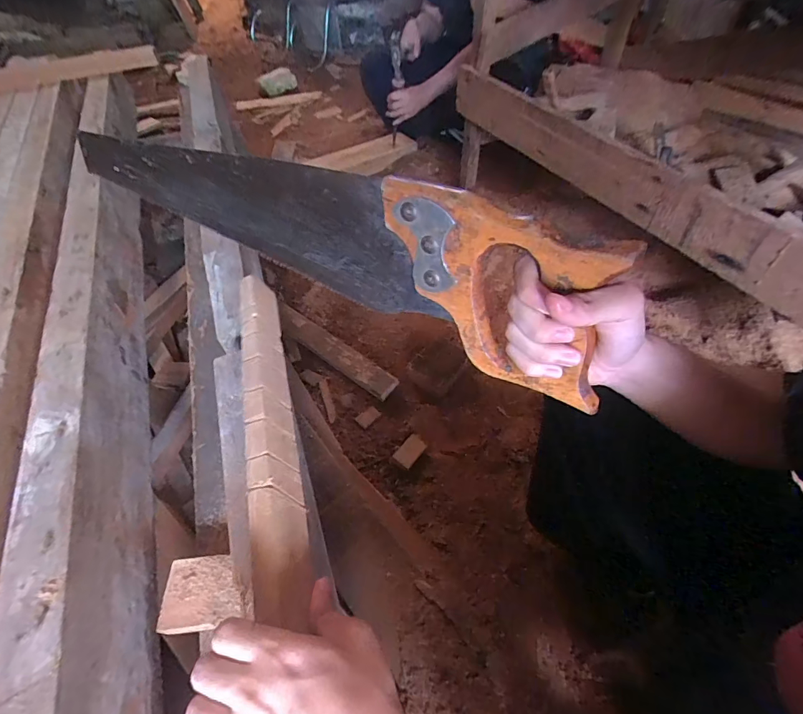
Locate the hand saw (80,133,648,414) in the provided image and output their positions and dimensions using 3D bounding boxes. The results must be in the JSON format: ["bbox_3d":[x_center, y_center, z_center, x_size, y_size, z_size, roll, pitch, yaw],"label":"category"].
[{"bbox_3d":[-0.086,-0.107,0.345,0.502,0.113,0.038,23,56,21],"label":"hand saw"}]

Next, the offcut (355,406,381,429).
[{"bbox_3d":[-0.067,0.122,0.834,0.046,0.009,0.030,-35,55,-22],"label":"offcut"}]

